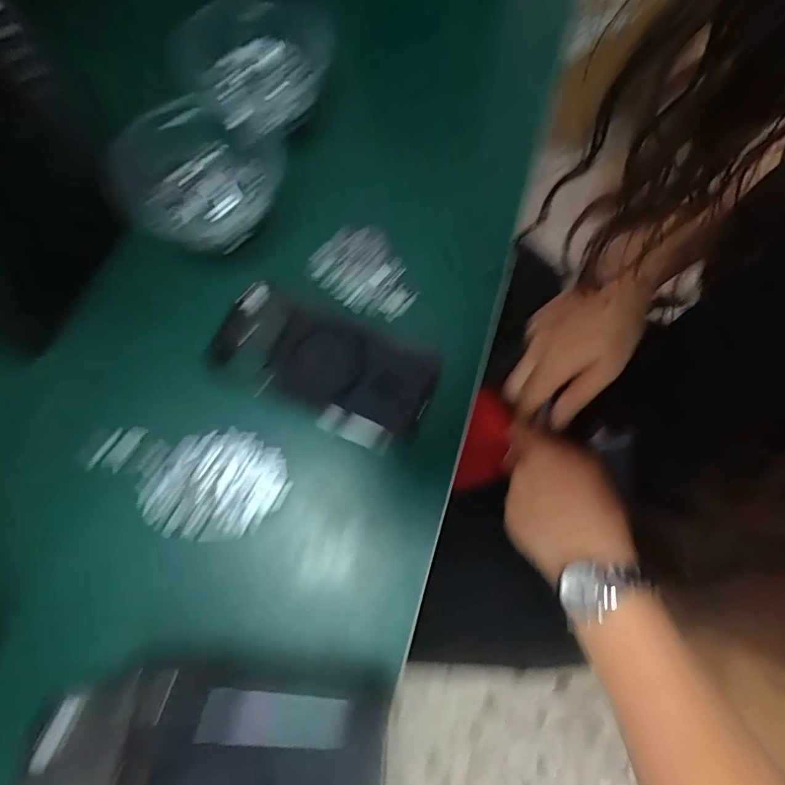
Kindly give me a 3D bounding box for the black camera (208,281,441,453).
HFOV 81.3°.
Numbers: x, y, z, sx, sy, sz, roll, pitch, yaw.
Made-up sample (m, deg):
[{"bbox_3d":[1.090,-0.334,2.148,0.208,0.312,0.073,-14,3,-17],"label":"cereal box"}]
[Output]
[{"bbox_3d":[-0.048,-0.017,0.333,0.153,0.036,0.074,24,75,-8],"label":"black camera"}]

